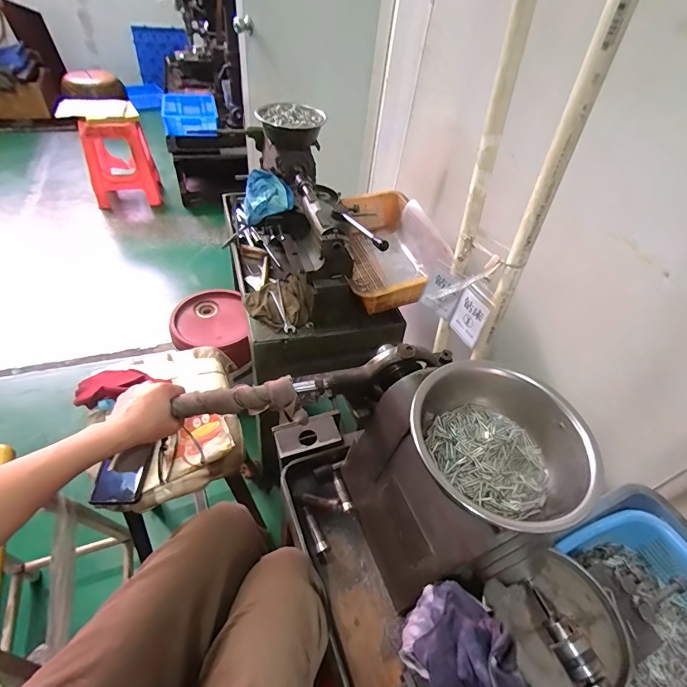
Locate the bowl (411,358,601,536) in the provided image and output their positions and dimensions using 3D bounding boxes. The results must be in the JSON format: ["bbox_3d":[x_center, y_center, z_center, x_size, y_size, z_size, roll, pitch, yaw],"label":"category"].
[{"bbox_3d":[0.153,0.105,0.402,0.178,0.065,0.156,38,53,26],"label":"bowl"}]

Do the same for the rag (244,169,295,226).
[{"bbox_3d":[-0.179,-0.347,0.935,0.120,0.079,0.101,-14,50,-19],"label":"rag"}]

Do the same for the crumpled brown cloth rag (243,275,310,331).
[{"bbox_3d":[-0.157,-0.097,0.934,0.141,0.052,0.170,-10,49,-17],"label":"crumpled brown cloth rag"}]

